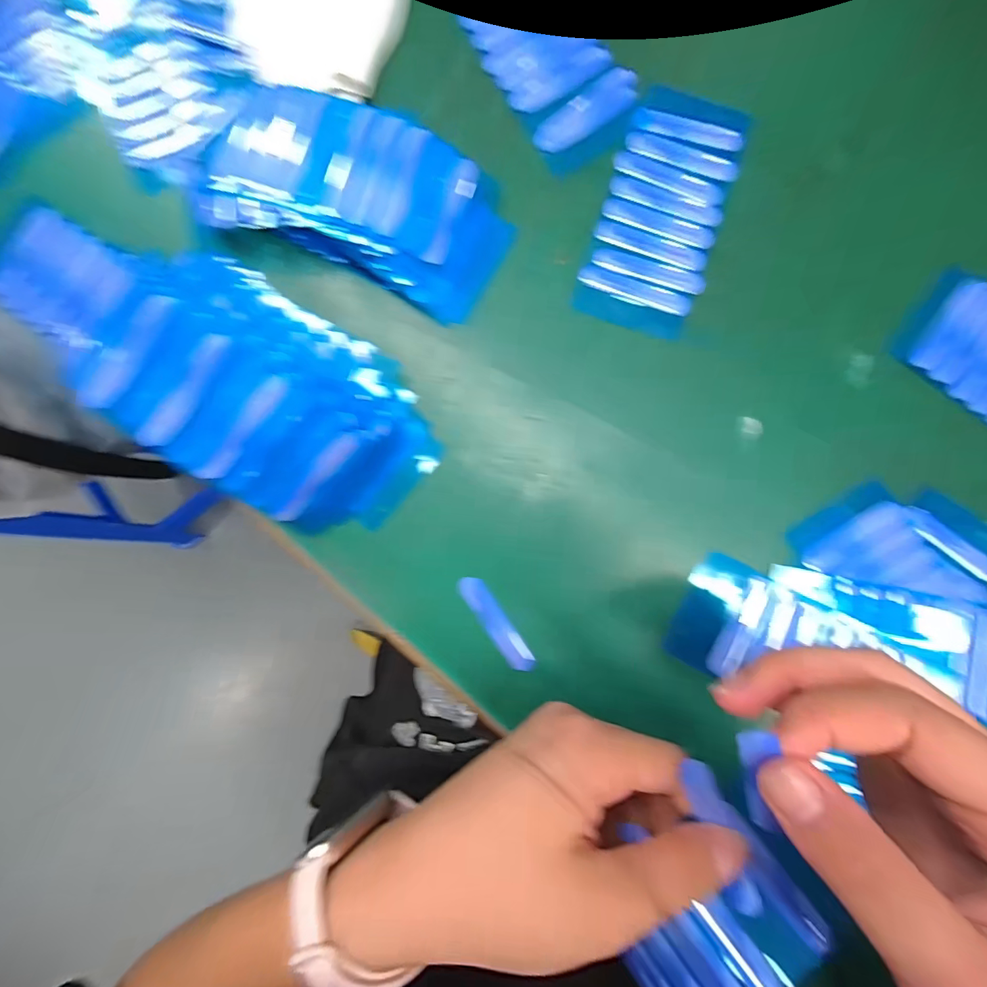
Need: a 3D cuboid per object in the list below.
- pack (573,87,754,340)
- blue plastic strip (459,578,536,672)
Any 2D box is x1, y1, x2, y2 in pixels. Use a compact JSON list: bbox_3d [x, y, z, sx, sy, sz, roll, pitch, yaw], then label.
[{"bbox_3d":[0.084,-0.139,0.219,0.057,0.004,0.113,18,89,2],"label":"pack"},{"bbox_3d":[0.001,0.064,0.218,0.012,0.008,0.053,-34,88,0],"label":"blue plastic strip"}]

